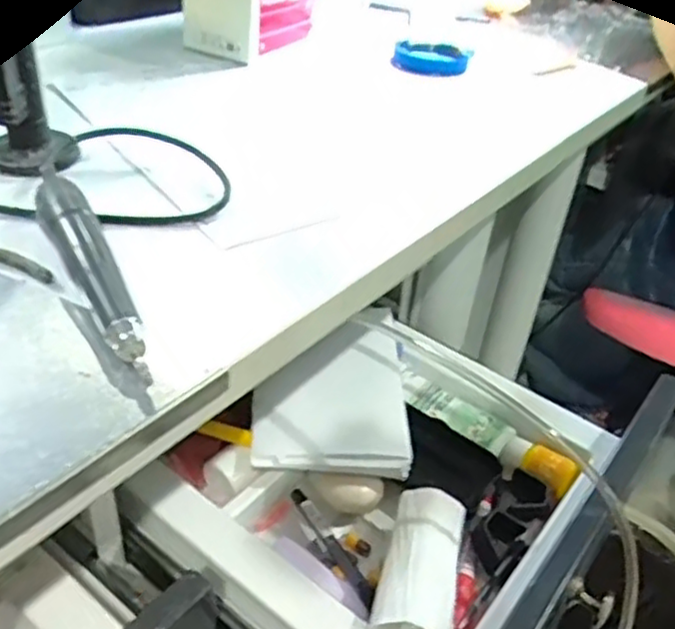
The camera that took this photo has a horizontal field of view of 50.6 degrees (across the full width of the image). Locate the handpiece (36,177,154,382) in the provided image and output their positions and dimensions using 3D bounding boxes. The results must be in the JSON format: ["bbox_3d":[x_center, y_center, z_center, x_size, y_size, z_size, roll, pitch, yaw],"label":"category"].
[{"bbox_3d":[-0.126,-0.026,0.365,0.026,0.019,0.165,-15,41,-26],"label":"handpiece"}]

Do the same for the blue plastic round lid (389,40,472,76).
[{"bbox_3d":[0.100,-0.273,0.752,0.079,0.021,0.080,11,36,6],"label":"blue plastic round lid"}]

